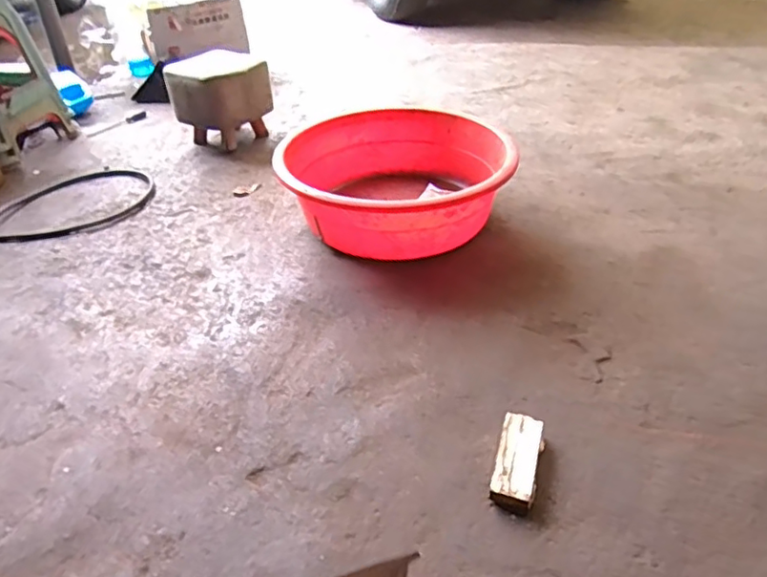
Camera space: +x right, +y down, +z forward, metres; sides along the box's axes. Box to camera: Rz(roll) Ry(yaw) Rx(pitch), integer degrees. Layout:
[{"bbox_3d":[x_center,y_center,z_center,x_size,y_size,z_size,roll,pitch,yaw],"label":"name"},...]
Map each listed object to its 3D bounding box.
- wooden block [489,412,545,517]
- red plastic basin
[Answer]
[{"bbox_3d":[0.205,0.263,0.913,0.065,0.035,0.158,8,38,19],"label":"wooden block"},{"bbox_3d":[0.030,-0.283,1.567,0.551,0.196,0.586,-4,35,3],"label":"red plastic basin"}]

